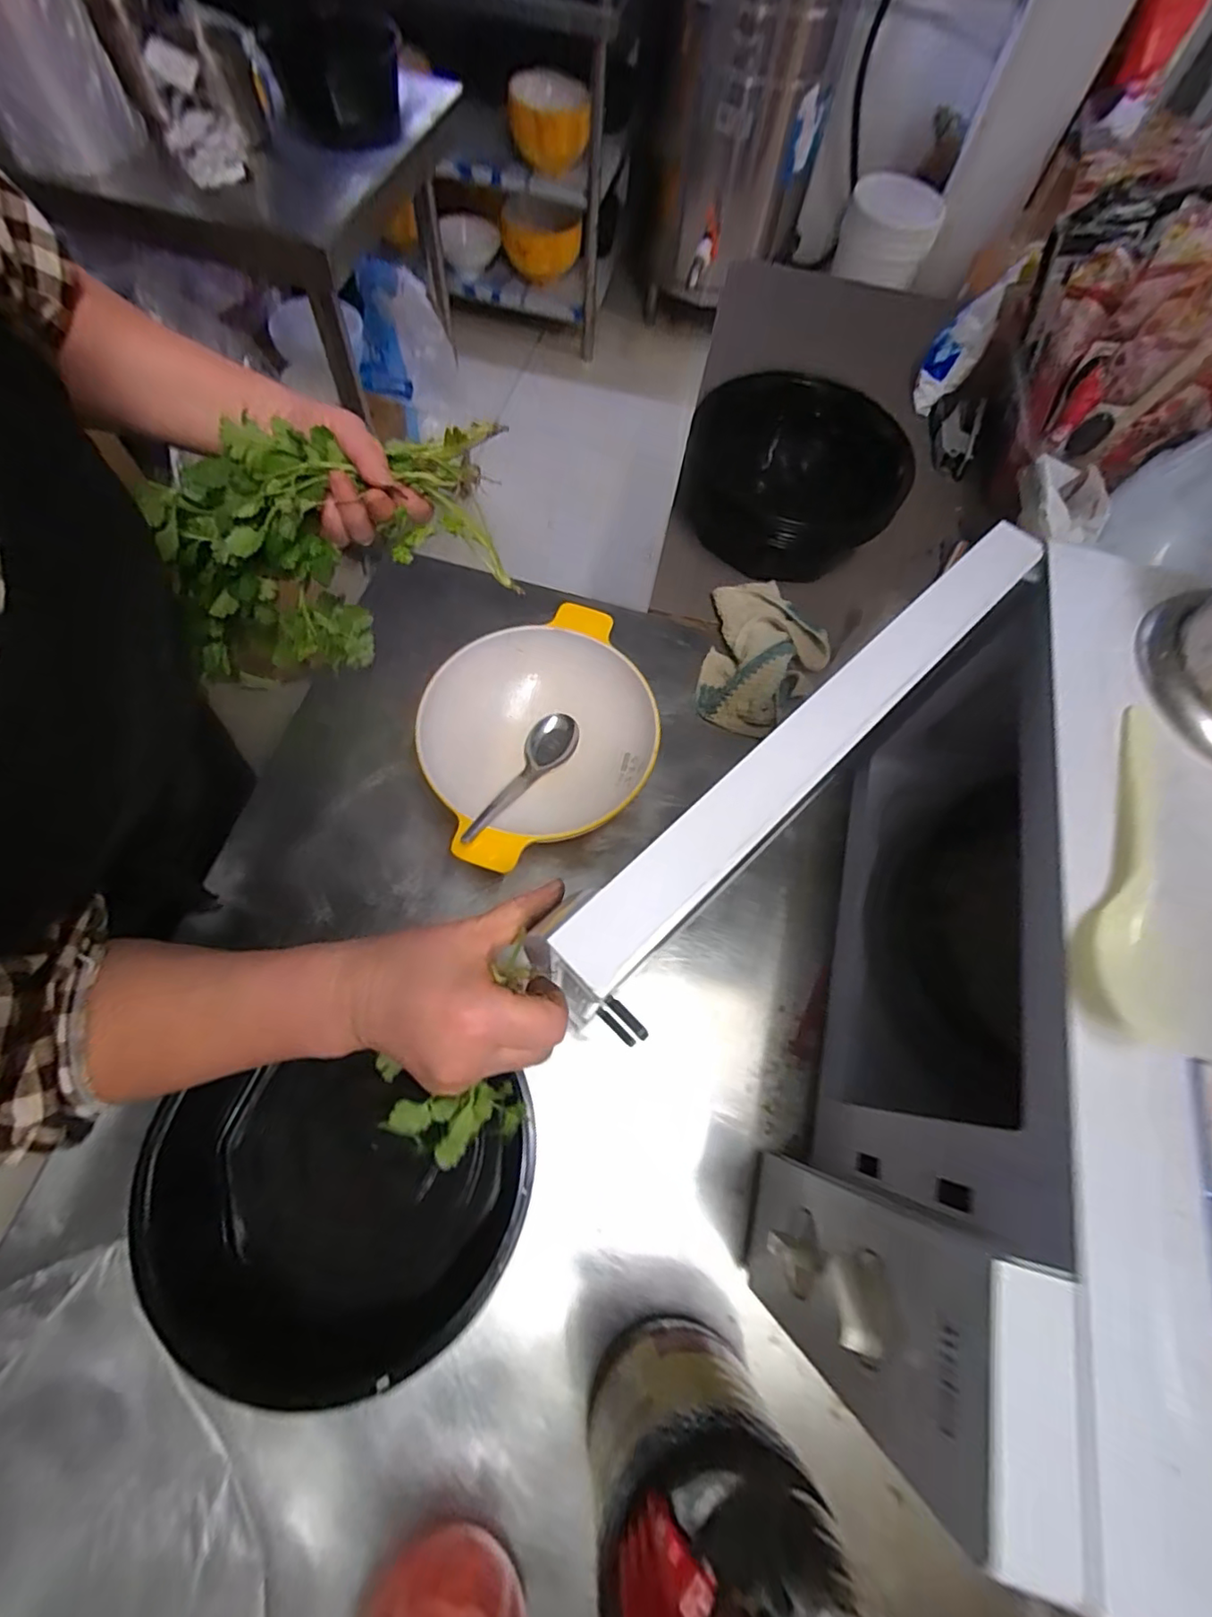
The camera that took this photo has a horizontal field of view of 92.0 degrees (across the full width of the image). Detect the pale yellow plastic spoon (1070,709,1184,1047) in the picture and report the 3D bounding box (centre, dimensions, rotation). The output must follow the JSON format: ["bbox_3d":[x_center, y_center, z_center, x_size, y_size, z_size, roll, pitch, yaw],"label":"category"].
[{"bbox_3d":[0.229,0.023,0.249,0.042,0.012,0.147,24,66,14],"label":"pale yellow plastic spoon"}]

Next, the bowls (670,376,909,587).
[{"bbox_3d":[0.199,-0.353,0.627,0.212,0.088,0.230,-1,63,2],"label":"bowls"}]

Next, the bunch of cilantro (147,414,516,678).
[{"bbox_3d":[-0.200,-0.182,0.439,0.249,0.166,0.069,-15,63,-5],"label":"bunch of cilantro"}]

